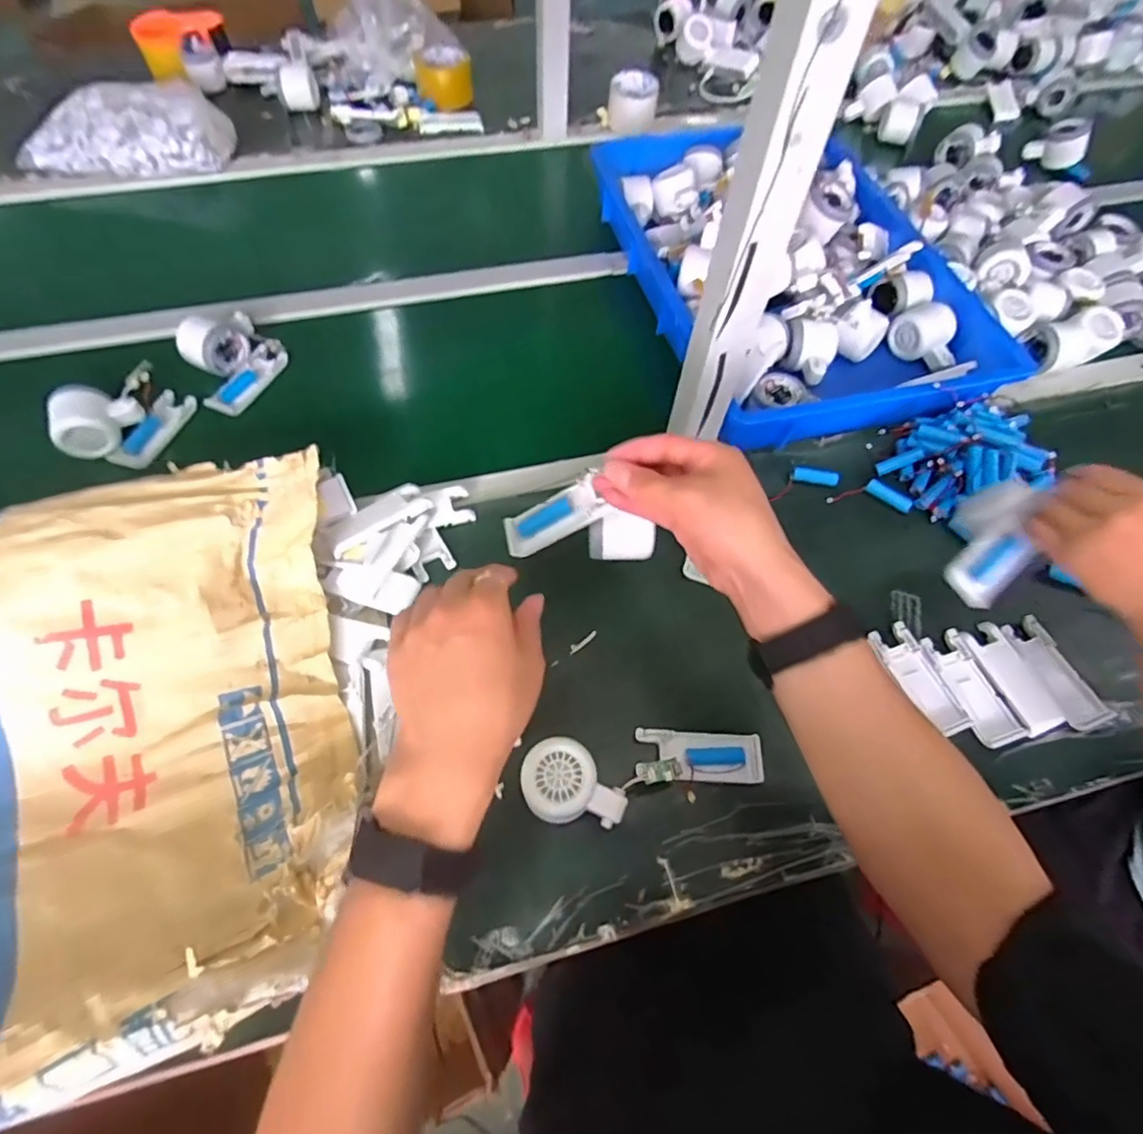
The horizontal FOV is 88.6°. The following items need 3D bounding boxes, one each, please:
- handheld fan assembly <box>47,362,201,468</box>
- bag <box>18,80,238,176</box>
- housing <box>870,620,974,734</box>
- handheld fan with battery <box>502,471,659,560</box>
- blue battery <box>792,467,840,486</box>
[{"bbox_3d":[-0.484,-0.162,0.636,0.124,0.068,0.066,-34,68,-18],"label":"handheld fan assembly"},{"bbox_3d":[-0.668,-0.646,0.872,0.309,0.070,0.144,-5,62,-4],"label":"bag"},{"bbox_3d":[0.322,0.101,0.536,0.035,0.012,0.104,-21,64,-12],"label":"housing"},{"bbox_3d":[0.008,-0.040,0.483,0.121,0.051,0.051,4,61,2],"label":"handheld fan with battery"},{"bbox_3d":[0.268,-0.100,0.641,0.048,0.011,0.017,10,62,4],"label":"blue battery"}]

